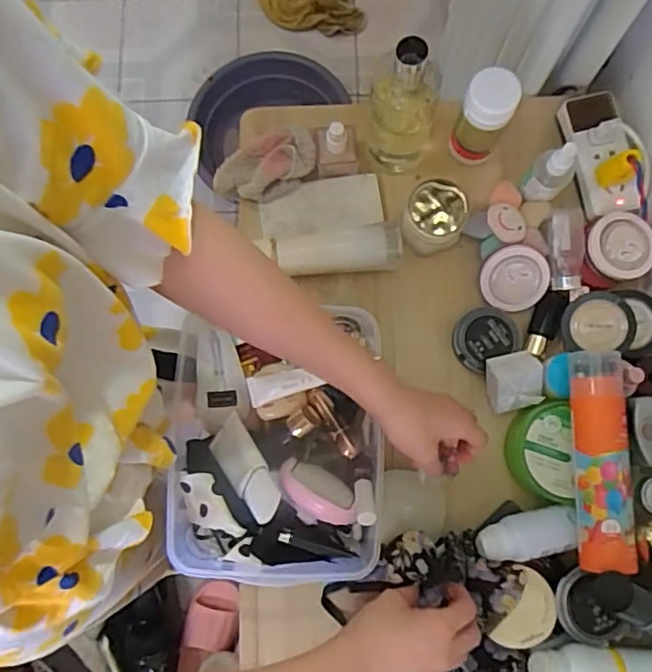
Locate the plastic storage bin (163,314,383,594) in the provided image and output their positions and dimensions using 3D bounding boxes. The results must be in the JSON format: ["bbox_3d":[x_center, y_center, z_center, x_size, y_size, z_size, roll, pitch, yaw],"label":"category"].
[{"bbox_3d":[-0.050,0.105,0.604,0.205,0.087,0.255,-3,79,1],"label":"plastic storage bin"}]

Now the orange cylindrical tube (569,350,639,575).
[{"bbox_3d":[0.256,0.115,0.570,0.046,0.056,0.197,0,79,1],"label":"orange cylindrical tube"}]

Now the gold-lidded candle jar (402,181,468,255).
[{"bbox_3d":[0.116,-0.125,0.647,0.060,0.065,0.060,0,79,1],"label":"gold-lidded candle jar"}]

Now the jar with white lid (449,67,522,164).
[{"bbox_3d":[0.165,-0.227,0.638,0.050,0.124,0.042,22,81,5],"label":"jar with white lid"}]

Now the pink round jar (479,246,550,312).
[{"bbox_3d":[0.203,-0.061,0.647,0.070,0.014,0.068,-25,108,24],"label":"pink round jar"}]

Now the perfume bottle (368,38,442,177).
[{"bbox_3d":[0.080,-0.231,0.618,0.063,0.185,0.063,12,80,4],"label":"perfume bottle"}]

